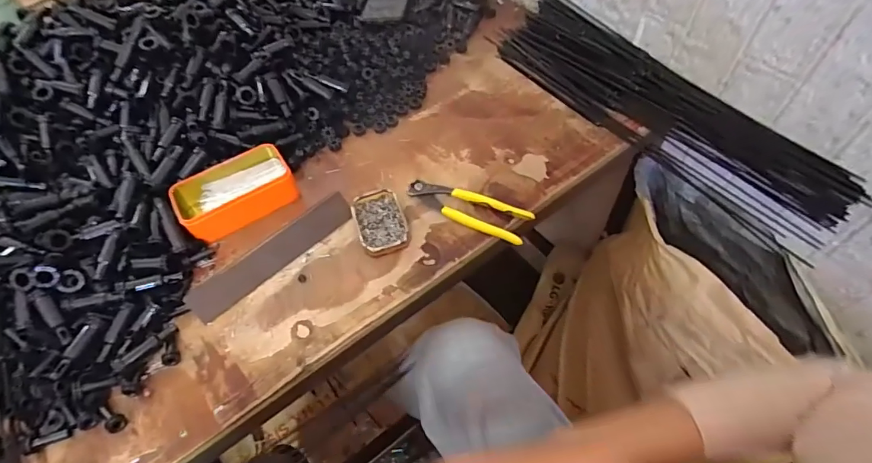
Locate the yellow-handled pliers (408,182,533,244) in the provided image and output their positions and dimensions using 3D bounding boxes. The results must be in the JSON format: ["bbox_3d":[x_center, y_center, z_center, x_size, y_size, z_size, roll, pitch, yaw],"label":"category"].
[{"bbox_3d":[0.038,-0.030,0.569,0.163,0.013,0.051,22,59,17],"label":"yellow-handled pliers"}]

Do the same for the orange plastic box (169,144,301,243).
[{"bbox_3d":[-0.268,-0.055,0.594,0.145,0.045,0.085,-31,59,-18],"label":"orange plastic box"}]

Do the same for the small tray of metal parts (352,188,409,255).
[{"bbox_3d":[-0.071,-0.013,0.564,0.060,0.020,0.089,-18,56,-10],"label":"small tray of metal parts"}]

